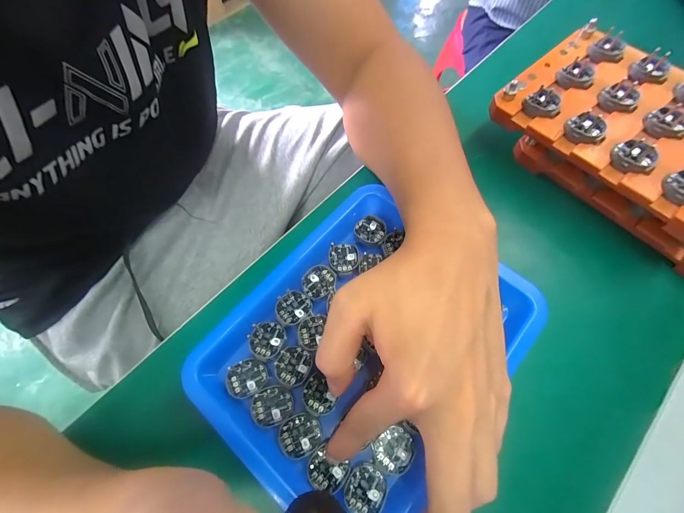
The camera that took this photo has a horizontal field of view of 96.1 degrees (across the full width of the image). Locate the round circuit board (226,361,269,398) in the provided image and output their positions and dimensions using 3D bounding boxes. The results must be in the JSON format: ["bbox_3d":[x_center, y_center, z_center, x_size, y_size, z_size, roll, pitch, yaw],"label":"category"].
[{"bbox_3d":[-0.068,0.086,0.217,0.028,0.004,0.024,-12,67,-5],"label":"round circuit board"}]

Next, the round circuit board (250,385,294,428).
[{"bbox_3d":[-0.048,0.102,0.209,0.028,0.004,0.024,-17,67,-7],"label":"round circuit board"}]

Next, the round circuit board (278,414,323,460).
[{"bbox_3d":[-0.027,0.117,0.201,0.028,0.004,0.024,-17,67,-7],"label":"round circuit board"}]

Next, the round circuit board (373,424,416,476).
[{"bbox_3d":[0.034,0.124,0.196,0.026,0.004,0.023,-35,55,-4],"label":"round circuit board"}]

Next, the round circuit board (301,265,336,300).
[{"bbox_3d":[-0.019,0.019,0.244,0.026,0.004,0.026,0,66,0],"label":"round circuit board"}]

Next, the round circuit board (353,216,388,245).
[{"bbox_3d":[0.025,-0.023,0.262,0.027,0.006,0.023,29,70,13],"label":"round circuit board"}]

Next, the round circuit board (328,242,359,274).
[{"bbox_3d":[0.001,0.001,0.254,0.024,0.004,0.026,0,66,0],"label":"round circuit board"}]

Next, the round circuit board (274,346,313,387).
[{"bbox_3d":[-0.035,0.078,0.219,0.027,0.004,0.026,0,66,0],"label":"round circuit board"}]

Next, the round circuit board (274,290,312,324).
[{"bbox_3d":[-0.037,0.039,0.237,0.026,0.004,0.025,0,66,0],"label":"round circuit board"}]

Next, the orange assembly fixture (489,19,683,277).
[{"bbox_3d":[0.252,-0.096,0.264,0.146,0.059,0.218,-40,72,-16],"label":"orange assembly fixture"}]

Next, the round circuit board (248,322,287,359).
[{"bbox_3d":[-0.056,0.061,0.228,0.026,0.004,0.026,0,66,0],"label":"round circuit board"}]

